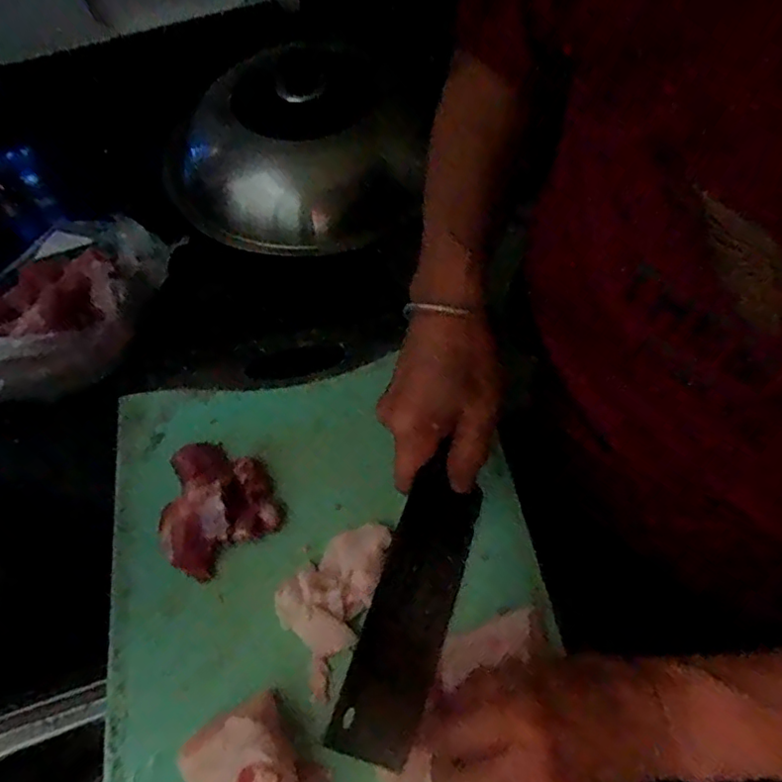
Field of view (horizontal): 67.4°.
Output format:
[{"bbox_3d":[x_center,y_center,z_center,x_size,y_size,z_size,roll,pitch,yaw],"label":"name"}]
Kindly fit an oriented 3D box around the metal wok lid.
[{"bbox_3d":[-0.104,-0.250,0.617,0.248,0.070,0.244,-2,60,3],"label":"metal wok lid"}]

